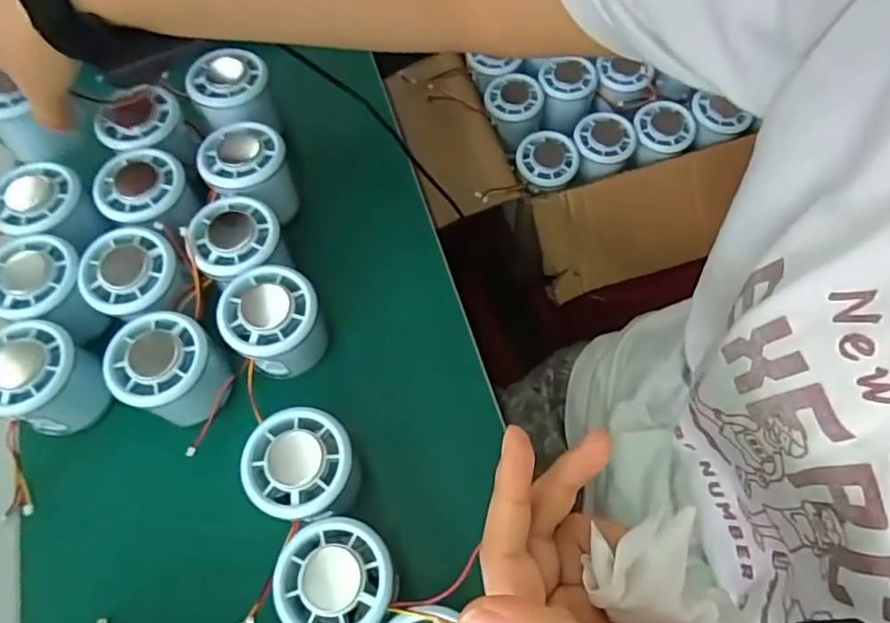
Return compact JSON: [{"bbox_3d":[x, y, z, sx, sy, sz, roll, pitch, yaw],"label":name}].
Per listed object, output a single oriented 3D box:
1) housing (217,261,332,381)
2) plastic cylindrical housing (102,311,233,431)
[{"bbox_3d":[-0.104,0.010,0.383,0.055,0.058,0.056,-1,65,2],"label":"housing"},{"bbox_3d":[-0.165,0.036,0.370,0.054,0.061,0.056,-1,65,2],"label":"plastic cylindrical housing"}]

